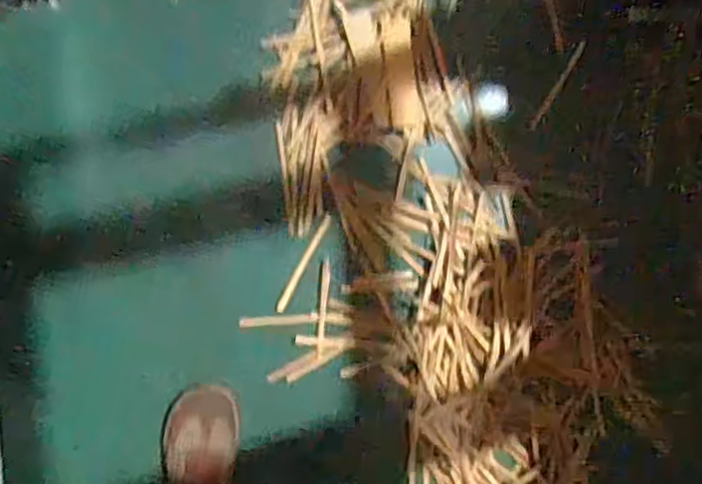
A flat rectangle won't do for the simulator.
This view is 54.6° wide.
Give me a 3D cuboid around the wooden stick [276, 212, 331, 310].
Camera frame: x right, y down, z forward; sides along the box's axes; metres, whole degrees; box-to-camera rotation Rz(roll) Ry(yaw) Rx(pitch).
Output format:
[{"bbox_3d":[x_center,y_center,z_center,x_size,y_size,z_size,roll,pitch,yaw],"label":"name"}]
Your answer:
[{"bbox_3d":[-0.067,0.030,0.954,0.012,0.005,0.150,28,90,-3],"label":"wooden stick"}]

